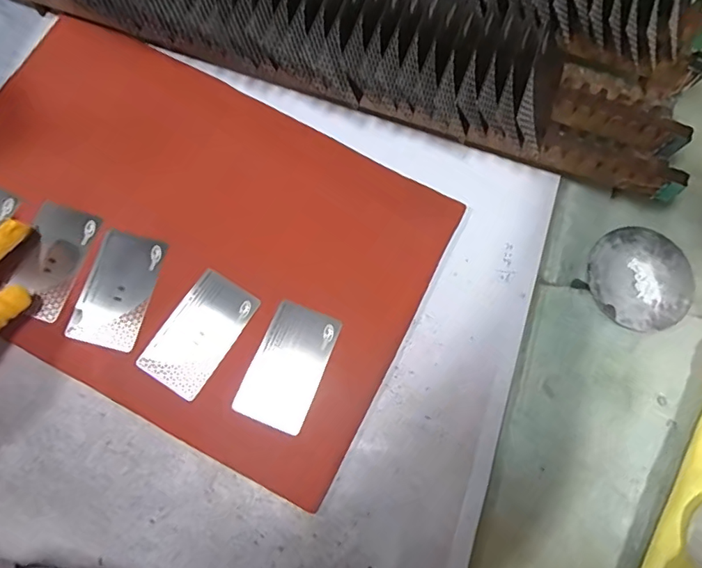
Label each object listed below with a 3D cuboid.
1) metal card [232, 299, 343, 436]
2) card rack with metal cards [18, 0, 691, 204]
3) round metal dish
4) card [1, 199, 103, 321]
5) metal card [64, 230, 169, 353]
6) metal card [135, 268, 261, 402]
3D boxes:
[{"bbox_3d":[-0.046,0.060,0.370,0.051,0.004,0.089,23,74,4],"label":"metal card"},{"bbox_3d":[-0.014,-0.190,0.395,0.565,0.087,0.116,22,77,5],"label":"card rack with metal cards"},{"bbox_3d":[0.232,-0.005,0.404,0.082,0.009,0.081,0,76,0],"label":"round metal dish"},{"bbox_3d":[-0.228,-0.018,0.379,0.048,0.007,0.084,19,81,2],"label":"card"},{"bbox_3d":[-0.175,0.004,0.378,0.050,0.004,0.086,15,74,2],"label":"metal card"},{"bbox_3d":[-0.113,0.036,0.375,0.051,0.004,0.089,32,75,6],"label":"metal card"}]

